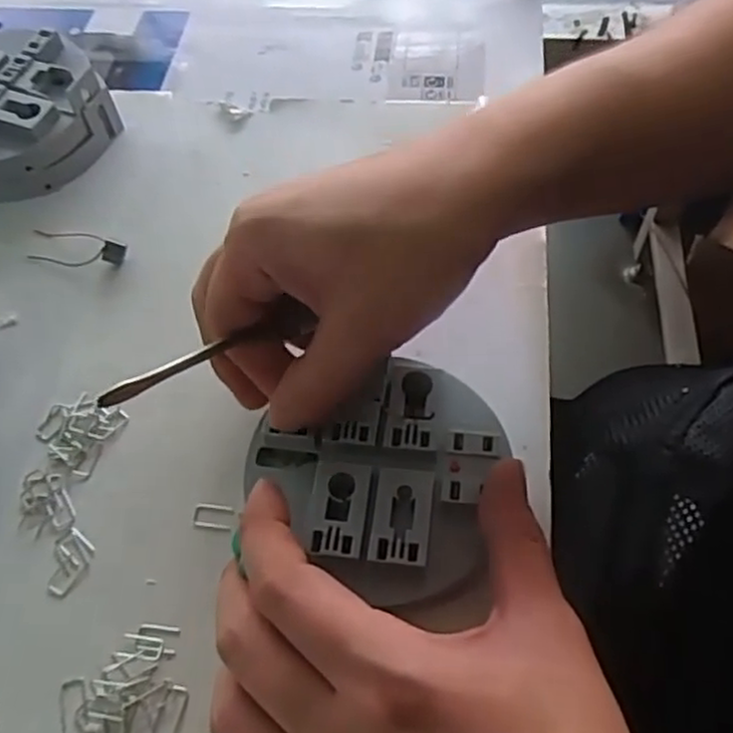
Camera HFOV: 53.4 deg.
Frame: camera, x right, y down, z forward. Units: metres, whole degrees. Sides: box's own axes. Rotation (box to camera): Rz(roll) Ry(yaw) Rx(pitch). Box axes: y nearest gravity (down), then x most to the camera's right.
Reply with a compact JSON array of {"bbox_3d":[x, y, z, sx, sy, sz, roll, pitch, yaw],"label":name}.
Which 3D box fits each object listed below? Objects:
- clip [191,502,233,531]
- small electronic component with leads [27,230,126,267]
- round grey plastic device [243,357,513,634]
[{"bbox_3d":[-0.062,0.059,0.289,0.016,0.004,0.010,7,59,8],"label":"clip"},{"bbox_3d":[-0.146,-0.059,0.361,0.053,0.008,0.019,11,60,10],"label":"small electronic component with leads"},{"bbox_3d":[0.002,0.041,0.281,0.095,0.013,0.095,-2,58,3],"label":"round grey plastic device"}]

